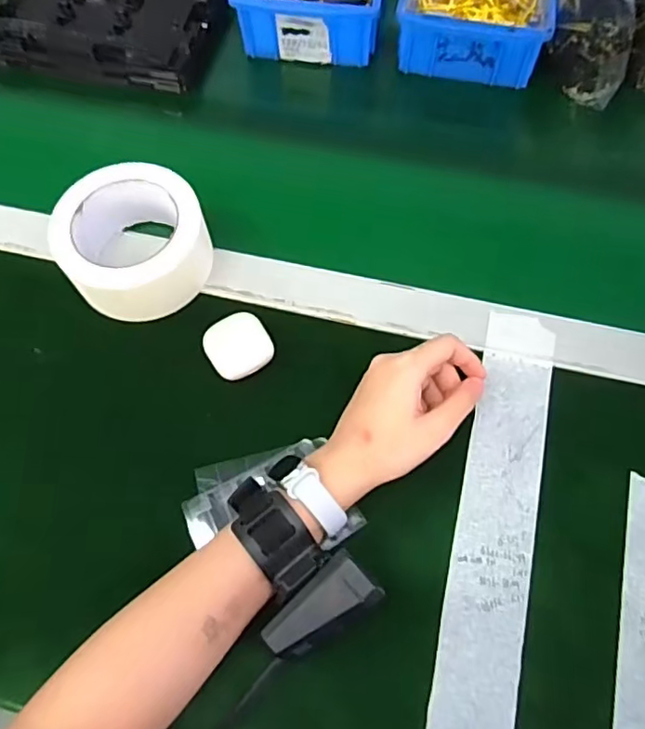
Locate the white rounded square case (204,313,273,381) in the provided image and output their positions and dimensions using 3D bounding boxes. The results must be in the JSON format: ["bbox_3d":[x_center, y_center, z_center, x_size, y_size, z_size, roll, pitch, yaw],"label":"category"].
[{"bbox_3d":[-0.063,-0.012,0.438,0.045,0.021,0.047,-31,70,-12],"label":"white rounded square case"}]

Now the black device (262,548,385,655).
[{"bbox_3d":[-0.001,0.143,0.336,0.067,0.019,0.033,-39,72,-15],"label":"black device"}]

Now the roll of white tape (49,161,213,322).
[{"bbox_3d":[-0.147,-0.096,0.451,0.105,0.067,0.101,0,67,0],"label":"roll of white tape"}]

